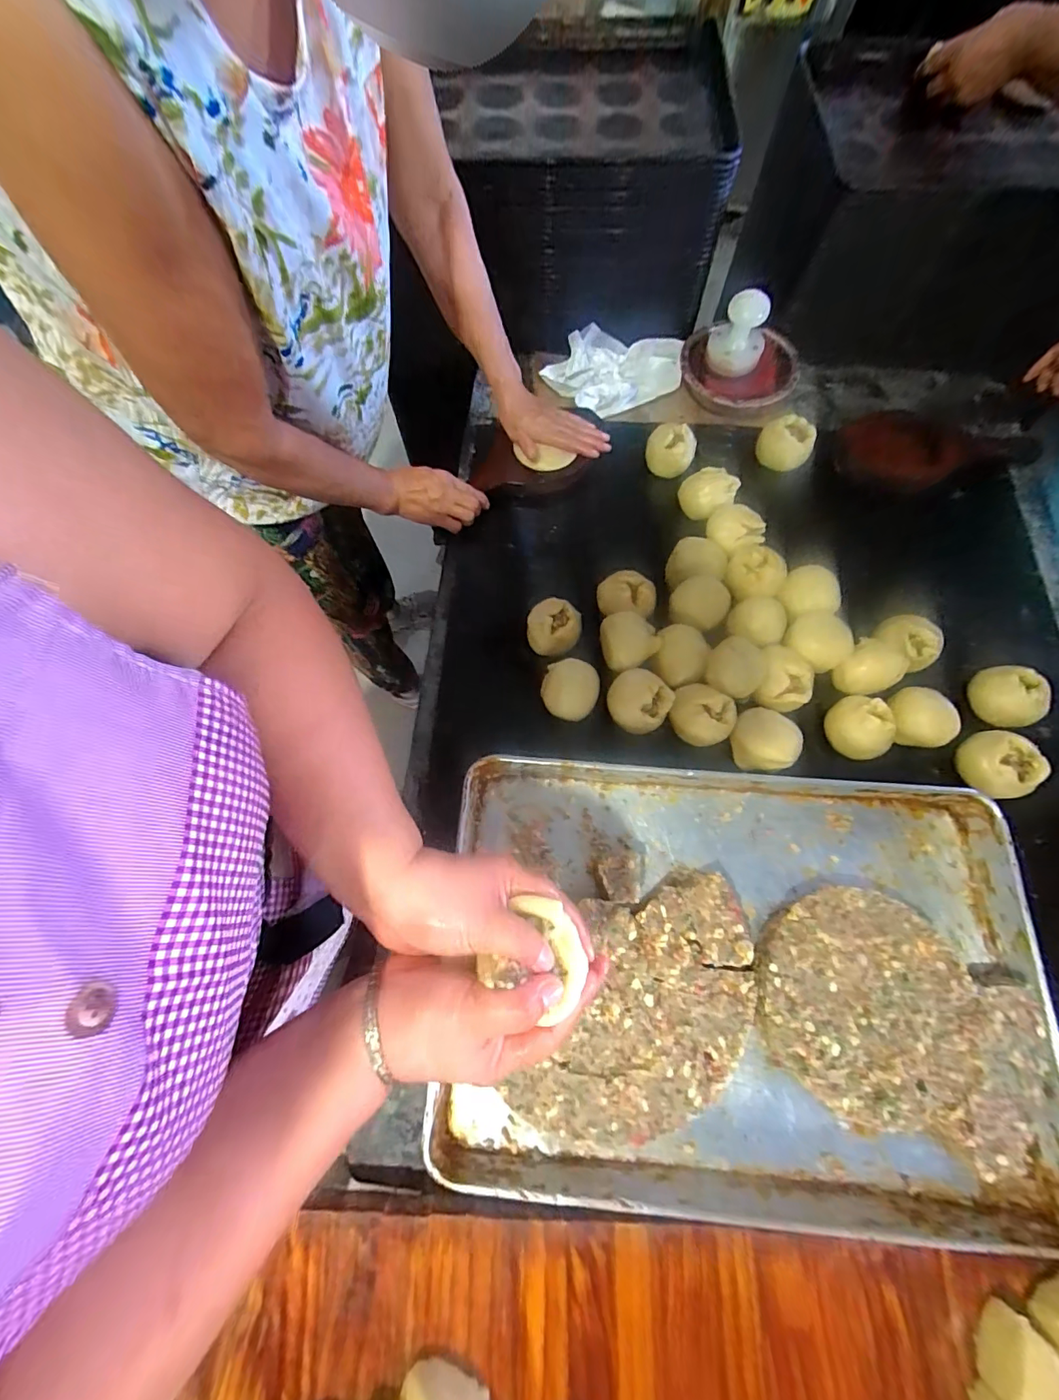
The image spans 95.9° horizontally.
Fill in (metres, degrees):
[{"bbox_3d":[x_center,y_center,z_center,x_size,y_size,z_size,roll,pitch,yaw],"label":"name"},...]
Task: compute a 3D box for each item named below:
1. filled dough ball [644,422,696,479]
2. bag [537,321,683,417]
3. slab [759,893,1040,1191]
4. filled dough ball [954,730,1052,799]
[{"bbox_3d":[0.216,-0.382,0.726,0.075,0.064,0.060,20,74,6],"label":"filled dough ball"},{"bbox_3d":[0.144,-0.572,0.818,0.230,0.067,0.142,-24,74,-7],"label":"bag"},{"bbox_3d":[0.355,0.322,0.481,0.255,0.050,0.221,24,71,9],"label":"slab"},{"bbox_3d":[0.557,0.079,0.573,0.073,0.058,0.076,0,72,0],"label":"filled dough ball"}]

